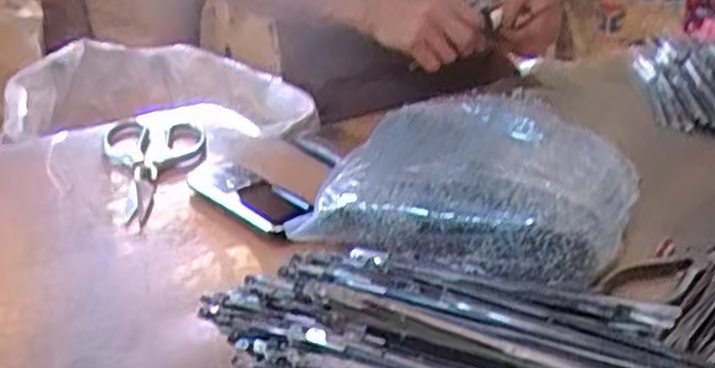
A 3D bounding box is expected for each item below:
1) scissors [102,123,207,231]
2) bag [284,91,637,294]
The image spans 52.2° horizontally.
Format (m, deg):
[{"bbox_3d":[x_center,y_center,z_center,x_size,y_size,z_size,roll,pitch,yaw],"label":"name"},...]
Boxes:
[{"bbox_3d":[-0.173,-0.016,0.669,0.097,0.025,0.190,-8,28,-23],"label":"scissors"},{"bbox_3d":[0.100,-0.005,0.601,0.239,0.068,0.246,14,27,19],"label":"bag"}]

